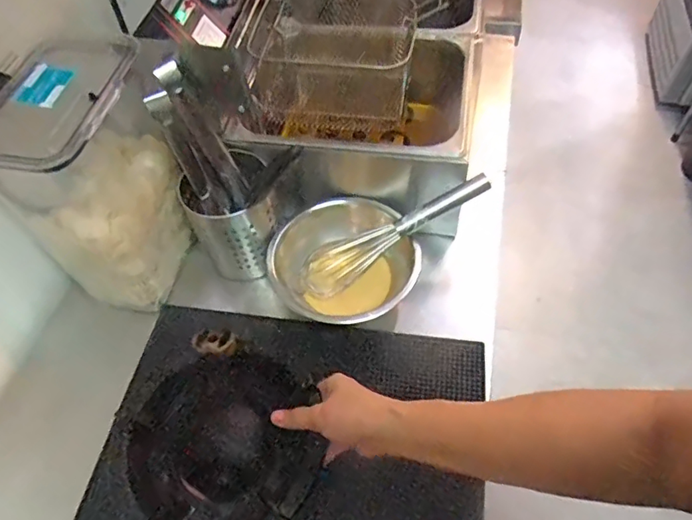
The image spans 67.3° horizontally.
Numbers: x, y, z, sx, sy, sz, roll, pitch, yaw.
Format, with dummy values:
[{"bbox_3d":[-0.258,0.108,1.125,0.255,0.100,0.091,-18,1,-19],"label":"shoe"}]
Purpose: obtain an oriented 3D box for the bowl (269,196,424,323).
[{"bbox_3d":[-0.001,0.002,0.685,0.186,0.080,0.154,-37,62,-21],"label":"bowl"}]

